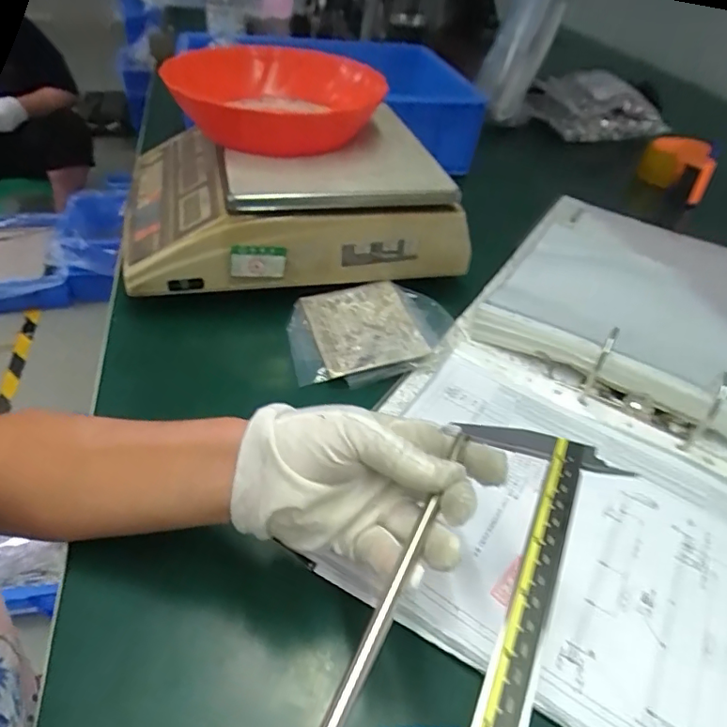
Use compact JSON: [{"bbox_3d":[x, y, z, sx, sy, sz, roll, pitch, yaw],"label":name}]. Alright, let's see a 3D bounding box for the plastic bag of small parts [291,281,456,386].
[{"bbox_3d":[0.001,-0.034,0.485,0.141,0.020,0.116,-18,47,-21],"label":"plastic bag of small parts"}]

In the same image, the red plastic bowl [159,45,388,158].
[{"bbox_3d":[-0.071,-0.250,0.505,0.159,0.051,0.168,19,45,16],"label":"red plastic bowl"}]

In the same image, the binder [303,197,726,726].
[{"bbox_3d":[0.252,0.006,0.463,0.347,0.040,0.602,24,47,21],"label":"binder"}]

